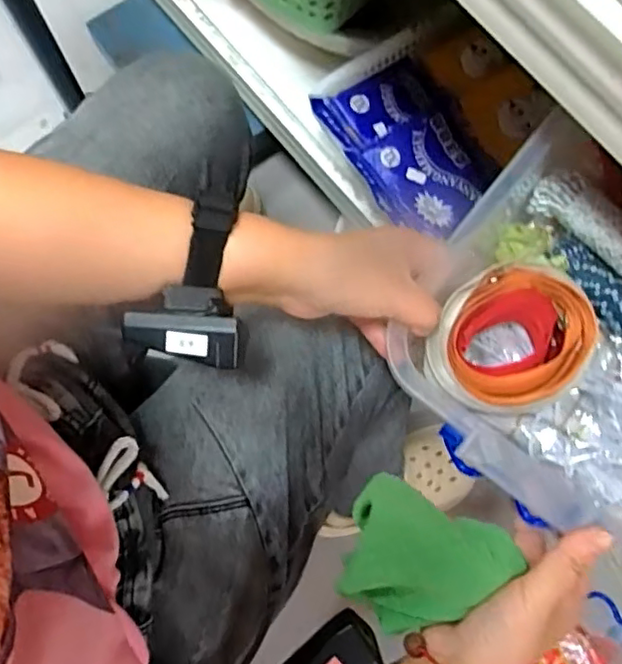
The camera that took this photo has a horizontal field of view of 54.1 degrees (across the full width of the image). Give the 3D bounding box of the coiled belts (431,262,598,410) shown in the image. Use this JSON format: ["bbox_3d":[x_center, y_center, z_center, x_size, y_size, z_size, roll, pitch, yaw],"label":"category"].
[{"bbox_3d":[0.133,0.005,0.418,0.107,0.034,0.093,-16,78,-3],"label":"coiled belts"}]

